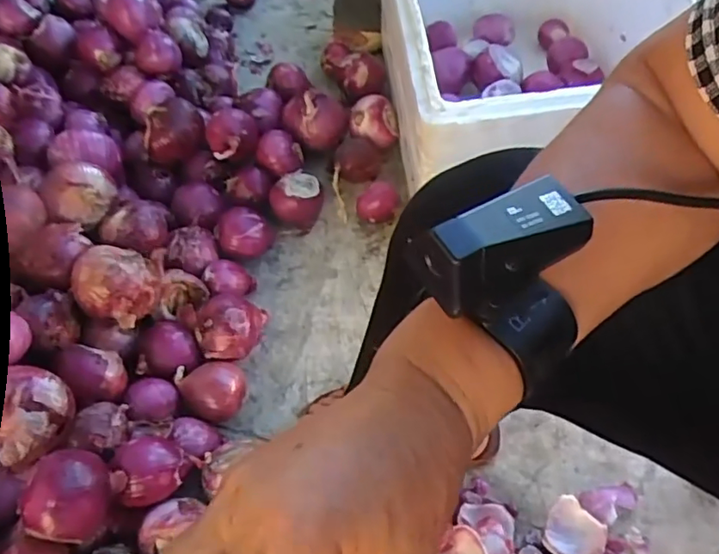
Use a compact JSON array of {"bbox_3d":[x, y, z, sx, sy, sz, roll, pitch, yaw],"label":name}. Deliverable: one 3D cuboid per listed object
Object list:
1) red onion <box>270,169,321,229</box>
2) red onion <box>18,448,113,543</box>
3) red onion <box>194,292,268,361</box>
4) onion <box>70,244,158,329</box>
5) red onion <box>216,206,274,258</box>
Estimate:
[{"bbox_3d":[-0.105,-0.124,0.929,0.083,0.083,0.065,-8,55,-4],"label":"red onion"},{"bbox_3d":[-0.295,0.218,0.562,0.070,0.060,0.088,-3,56,3],"label":"red onion"},{"bbox_3d":[-0.182,0.076,0.790,0.083,0.085,0.097,-4,56,2],"label":"red onion"},{"bbox_3d":[-0.315,0.004,0.725,0.090,0.070,0.099,6,57,8],"label":"onion"},{"bbox_3d":[-0.185,-0.064,0.906,0.086,0.078,0.078,-5,56,1],"label":"red onion"}]

